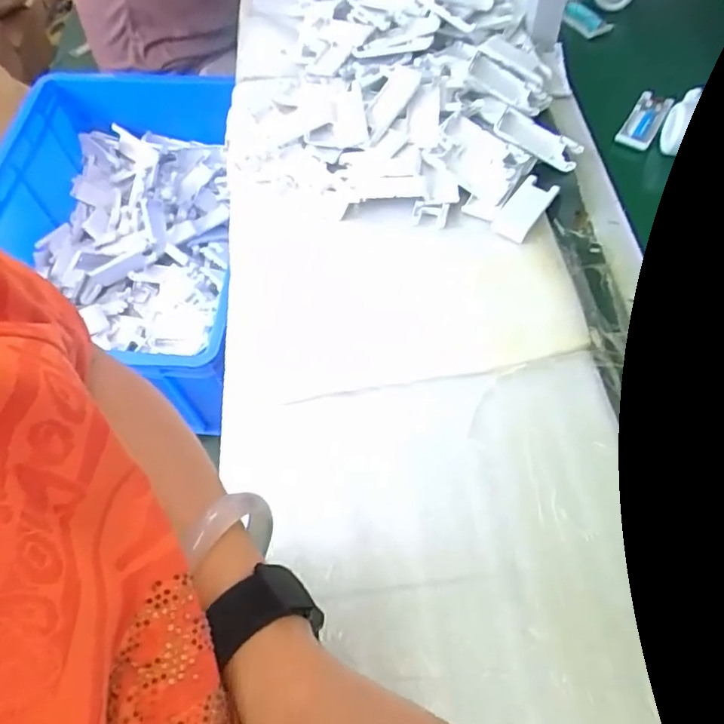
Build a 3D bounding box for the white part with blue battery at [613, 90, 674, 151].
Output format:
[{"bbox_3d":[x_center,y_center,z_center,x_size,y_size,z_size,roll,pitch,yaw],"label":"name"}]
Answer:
[{"bbox_3d":[0.366,-0.312,0.742,0.044,0.023,0.092,29,65,19],"label":"white part with blue battery"}]

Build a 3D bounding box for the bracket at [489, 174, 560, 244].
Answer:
[{"bbox_3d":[0.184,-0.175,0.648,0.040,0.004,0.105,29,65,19],"label":"bracket"}]

